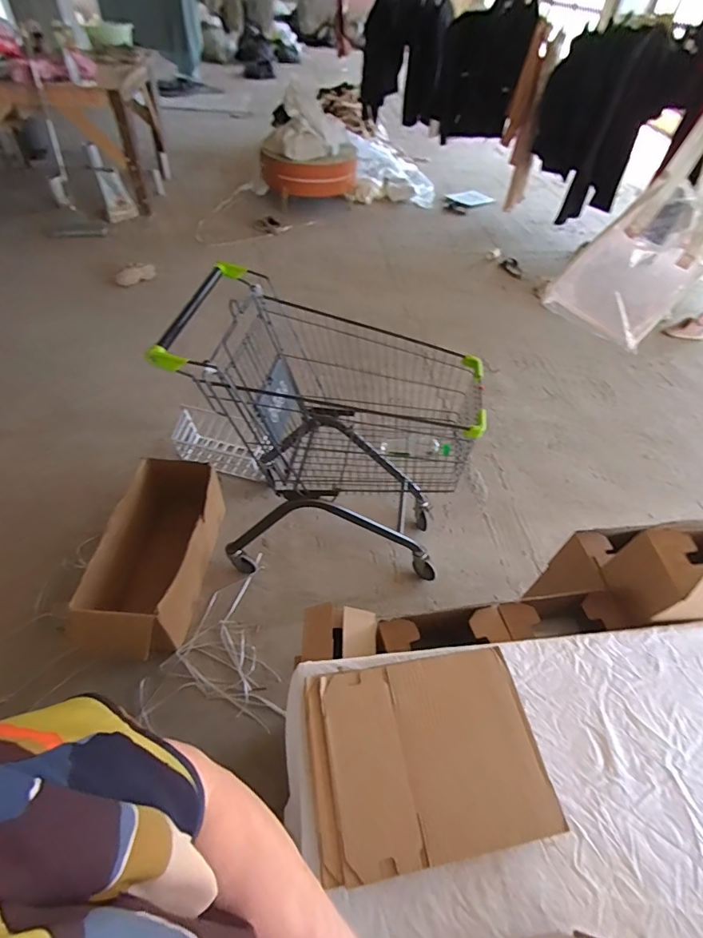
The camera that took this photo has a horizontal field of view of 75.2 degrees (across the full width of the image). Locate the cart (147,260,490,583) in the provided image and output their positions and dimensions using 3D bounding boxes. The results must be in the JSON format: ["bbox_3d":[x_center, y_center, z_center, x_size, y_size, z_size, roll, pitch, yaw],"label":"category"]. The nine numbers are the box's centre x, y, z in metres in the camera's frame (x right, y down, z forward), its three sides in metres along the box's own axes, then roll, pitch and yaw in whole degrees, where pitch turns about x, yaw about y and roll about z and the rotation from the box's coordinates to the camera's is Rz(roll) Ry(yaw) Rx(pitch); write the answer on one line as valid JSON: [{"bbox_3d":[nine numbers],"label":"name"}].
[{"bbox_3d":[-0.054,-0.074,1.413,0.754,0.813,0.475,9,49,5],"label":"cart"}]

